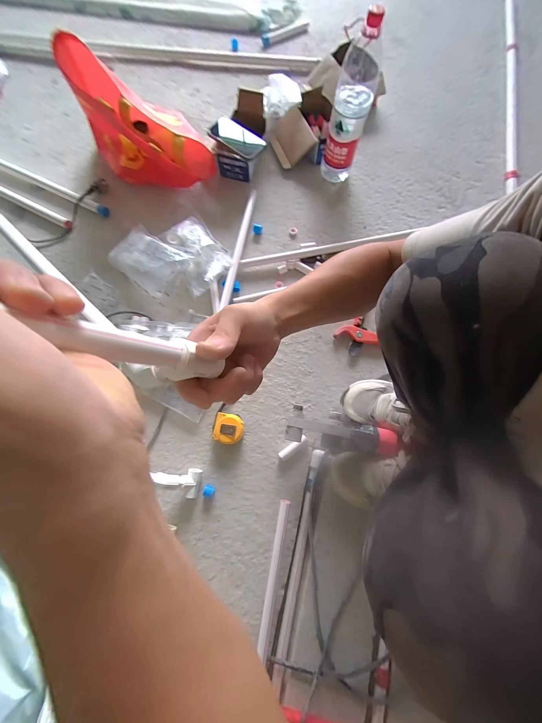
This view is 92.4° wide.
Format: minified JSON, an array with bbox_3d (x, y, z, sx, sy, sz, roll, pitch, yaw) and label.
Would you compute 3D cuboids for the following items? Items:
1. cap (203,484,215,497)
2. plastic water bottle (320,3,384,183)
[{"bbox_3d":[-0.132,0.277,0.557,0.022,0.015,0.022,0,75,0],"label":"cap"},{"bbox_3d":[0.194,-0.612,0.648,0.087,0.312,0.077,14,75,4],"label":"plastic water bottle"}]

